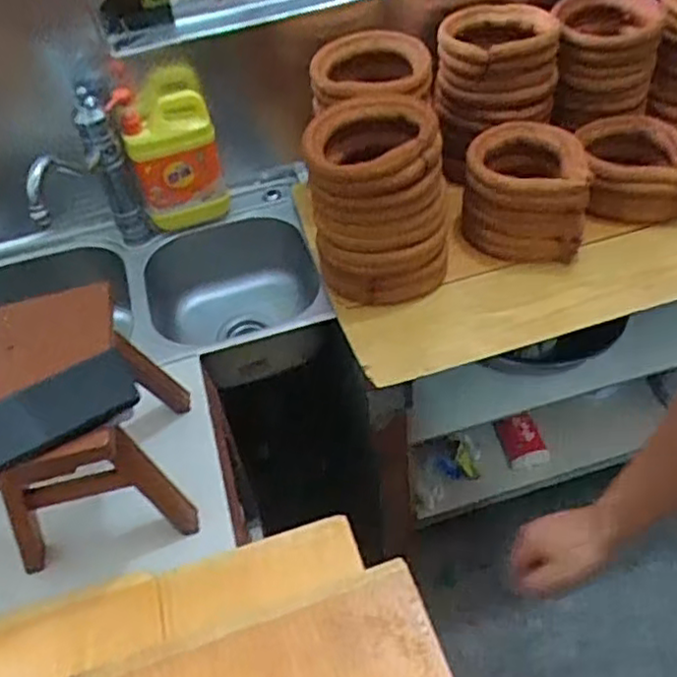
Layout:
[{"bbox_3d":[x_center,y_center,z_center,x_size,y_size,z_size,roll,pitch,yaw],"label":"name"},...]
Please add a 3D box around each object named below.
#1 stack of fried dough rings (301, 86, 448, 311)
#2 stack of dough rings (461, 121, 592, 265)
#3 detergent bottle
[{"bbox_3d":[0.067,-0.201,1.032,0.194,0.255,0.183,-1,49,5],"label":"stack of fried dough rings"},{"bbox_3d":[0.301,-0.234,1.104,0.189,0.161,0.175,6,51,12],"label":"stack of dough rings"},{"bbox_3d":[-0.281,-0.307,1.200,0.152,0.252,0.068,-11,49,-2],"label":"detergent bottle"}]

